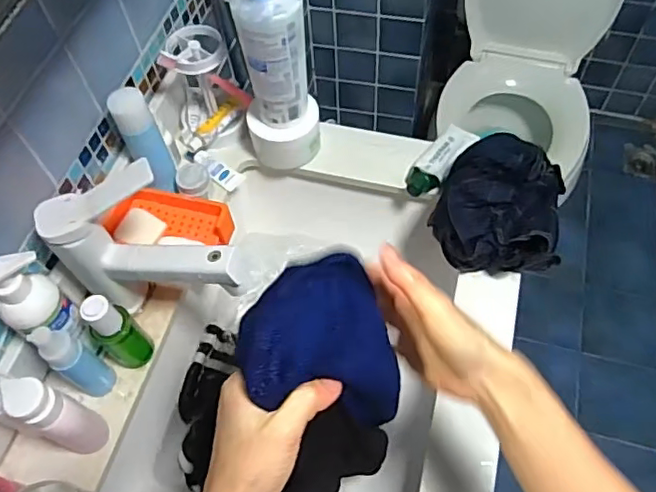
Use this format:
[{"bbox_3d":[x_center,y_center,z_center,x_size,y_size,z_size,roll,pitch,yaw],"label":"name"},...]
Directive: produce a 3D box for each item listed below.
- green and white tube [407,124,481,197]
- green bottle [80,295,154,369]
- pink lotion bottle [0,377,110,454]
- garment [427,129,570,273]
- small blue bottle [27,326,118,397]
[{"bbox_3d":[0.140,-0.111,0.716,0.045,0.021,0.131,34,66,20],"label":"green and white tube"},{"bbox_3d":[-0.204,0.087,0.562,0.033,0.120,0.038,26,64,17],"label":"green bottle"},{"bbox_3d":[-0.241,0.154,0.511,0.048,0.137,0.039,21,63,14],"label":"pink lotion bottle"},{"bbox_3d":[0.191,-0.053,0.637,0.139,0.080,0.160,7,60,7],"label":"garment"},{"bbox_3d":[-0.243,0.111,0.548,0.032,0.137,0.032,30,65,19],"label":"small blue bottle"}]

